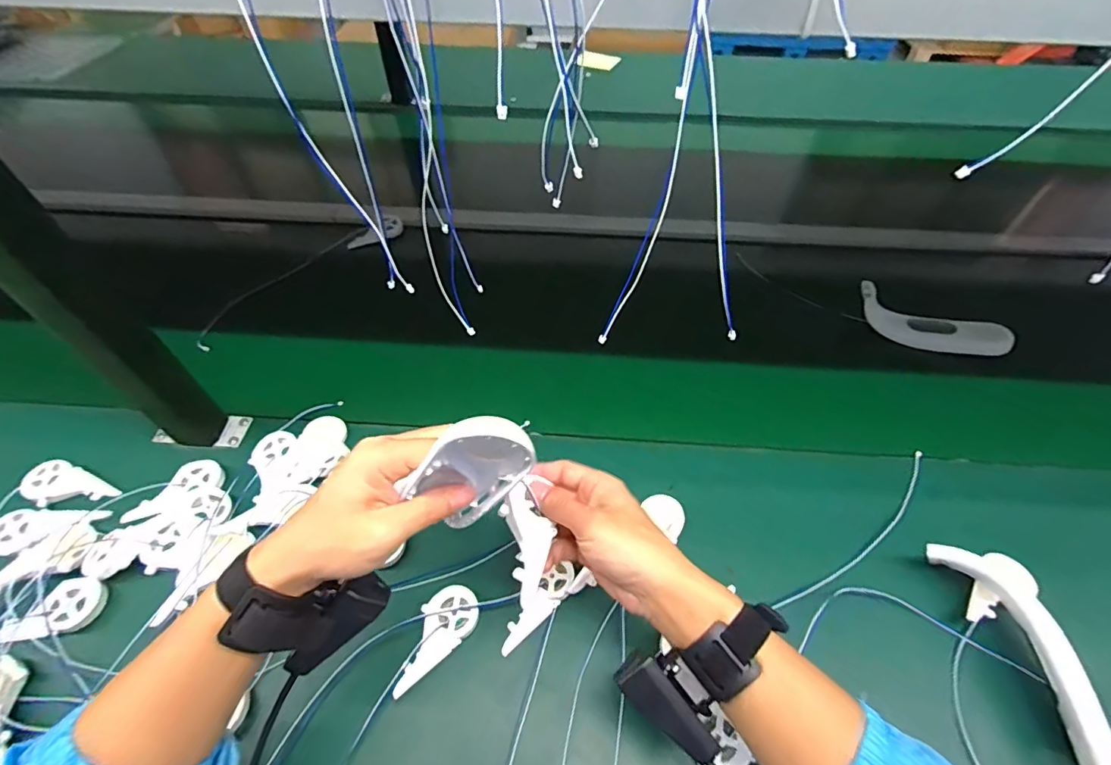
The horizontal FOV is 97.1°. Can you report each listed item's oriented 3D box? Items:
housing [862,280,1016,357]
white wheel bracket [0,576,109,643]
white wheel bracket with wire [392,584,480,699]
[{"bbox_3d":[0.505,-0.076,0.655,0.184,0.040,0.082,11,53,9],"label":"housing"},{"bbox_3d":[-0.444,0.199,0.432,0.079,0.009,0.045,-4,66,-19],"label":"white wheel bracket"},{"bbox_3d":[-0.108,0.219,0.425,0.044,0.014,0.091,38,61,26],"label":"white wheel bracket with wire"}]

